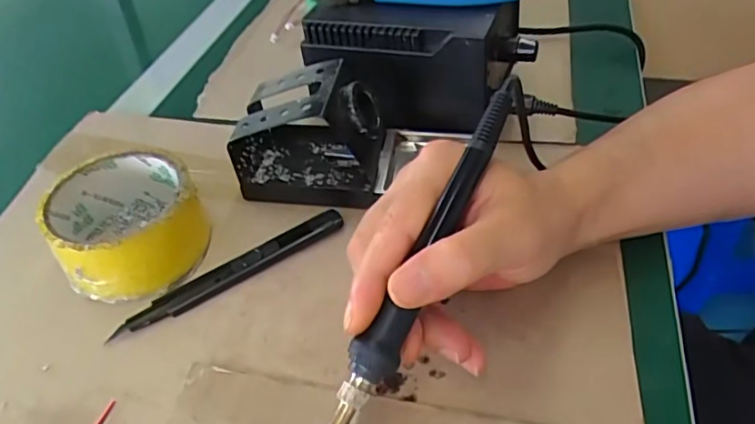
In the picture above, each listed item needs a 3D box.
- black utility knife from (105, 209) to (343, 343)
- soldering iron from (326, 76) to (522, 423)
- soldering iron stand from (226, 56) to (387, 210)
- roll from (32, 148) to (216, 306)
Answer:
[{"bbox_3d":[-0.085,0.035,0.337,0.142,0.008,0.017,-27,49,-21],"label":"black utility knife"},{"bbox_3d":[0.018,0.027,0.247,0.018,0.019,0.220,22,74,23],"label":"soldering iron"},{"bbox_3d":[-0.044,-0.054,0.381,0.094,0.074,0.071,5,46,8],"label":"soldering iron stand"},{"bbox_3d":[-0.153,0.005,0.345,0.083,0.045,0.085,-2,45,2],"label":"roll"}]

